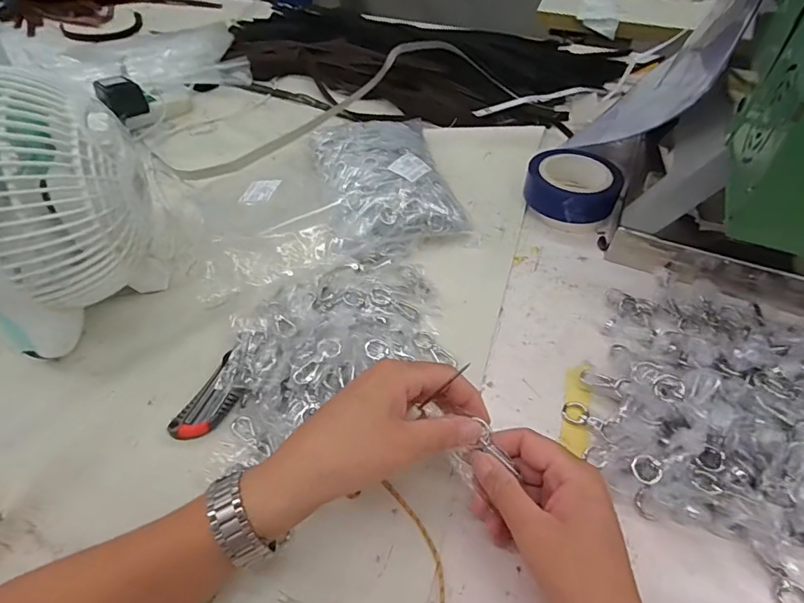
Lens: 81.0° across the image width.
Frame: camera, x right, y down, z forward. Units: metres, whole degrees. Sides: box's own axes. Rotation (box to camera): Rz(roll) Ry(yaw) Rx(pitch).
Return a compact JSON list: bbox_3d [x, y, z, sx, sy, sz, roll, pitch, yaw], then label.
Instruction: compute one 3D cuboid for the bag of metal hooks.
[{"bbox_3d":[-0.021,-0.158,0.614,0.172,0.054,0.242,-12,49,-11],"label":"bag of metal hooks"}]

